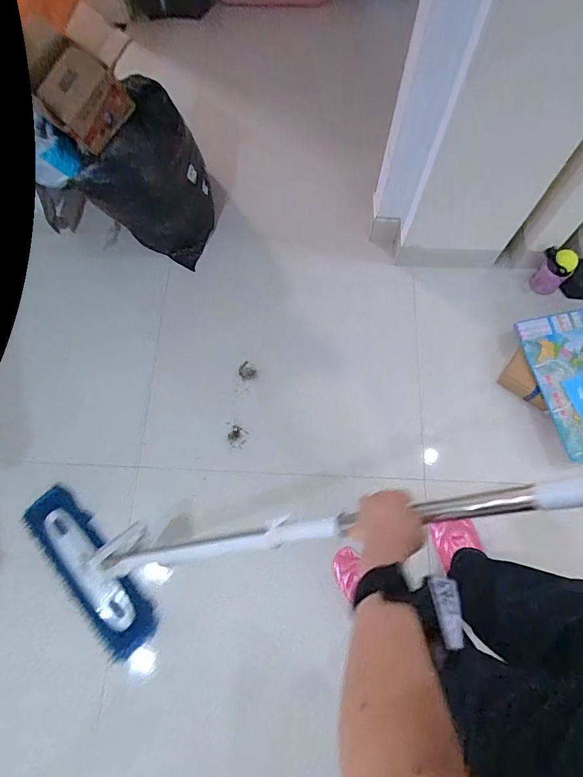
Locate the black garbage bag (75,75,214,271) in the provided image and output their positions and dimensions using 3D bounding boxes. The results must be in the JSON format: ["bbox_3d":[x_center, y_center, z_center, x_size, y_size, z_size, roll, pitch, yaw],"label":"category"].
[{"bbox_3d":[-0.368,-0.584,1.230,0.260,0.371,0.316,17,72,7],"label":"black garbage bag"}]

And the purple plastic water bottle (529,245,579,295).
[{"bbox_3d":[0.774,-0.357,1.303,0.090,0.144,0.085,0,71,1],"label":"purple plastic water bottle"}]

